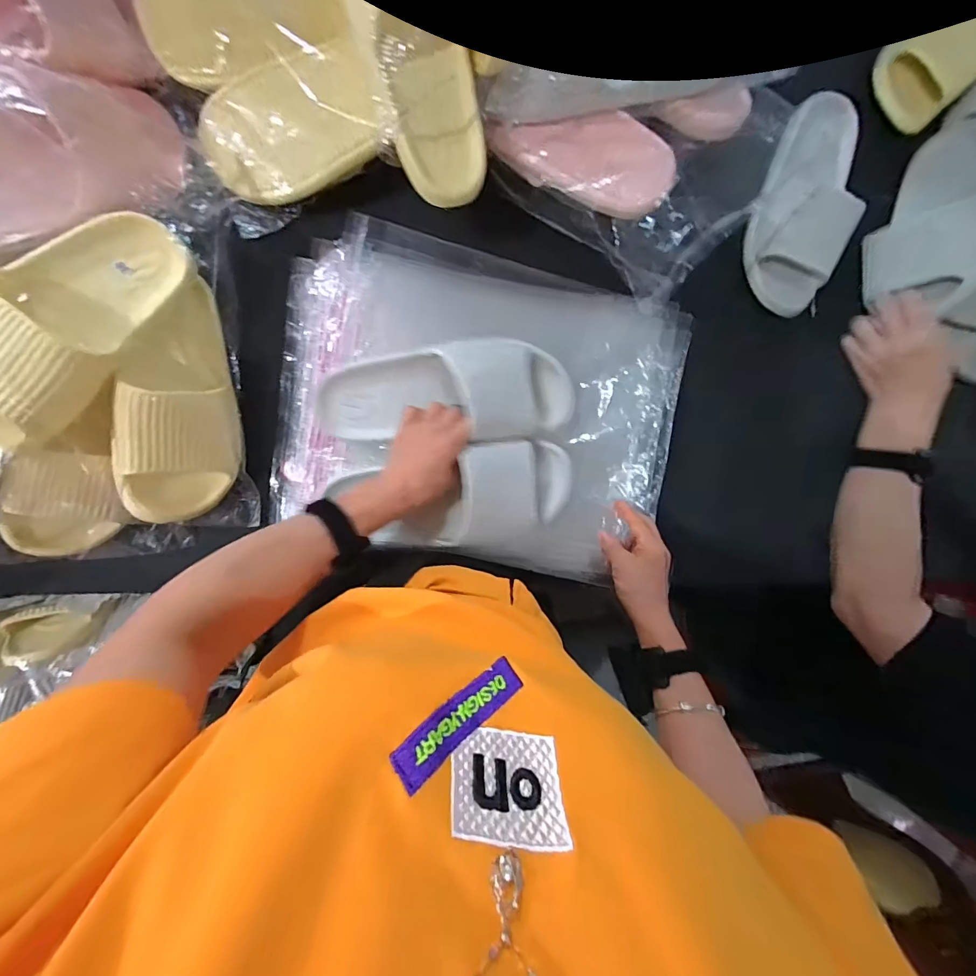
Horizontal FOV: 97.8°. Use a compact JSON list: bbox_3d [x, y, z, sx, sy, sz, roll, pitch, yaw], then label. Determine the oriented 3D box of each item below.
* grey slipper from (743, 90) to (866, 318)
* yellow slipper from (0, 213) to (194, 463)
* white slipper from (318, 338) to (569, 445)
[{"bbox_3d":[0.391,-0.360,0.522,0.107,0.067,0.255,11,91,-8],"label":"grey slipper"},{"bbox_3d":[-0.354,-0.133,0.346,0.083,0.067,0.239,29,67,-8],"label":"yellow slipper"},{"bbox_3d":[-0.042,-0.102,0.459,0.274,0.076,0.107,-3,93,-2],"label":"white slipper"}]

